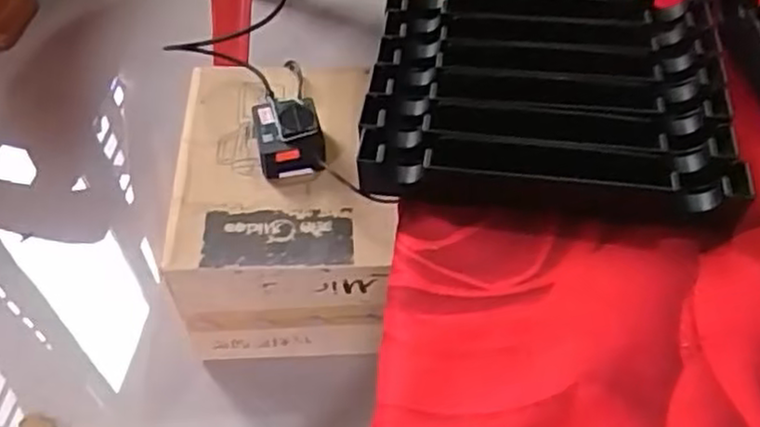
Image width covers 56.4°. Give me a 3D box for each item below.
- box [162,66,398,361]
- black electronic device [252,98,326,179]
[{"bbox_3d":[-0.118,-0.003,0.894,0.225,0.205,0.317,-2,52,-1],"label":"box"},{"bbox_3d":[-0.105,-0.091,0.810,0.074,0.052,0.097,-10,53,-8],"label":"black electronic device"}]

